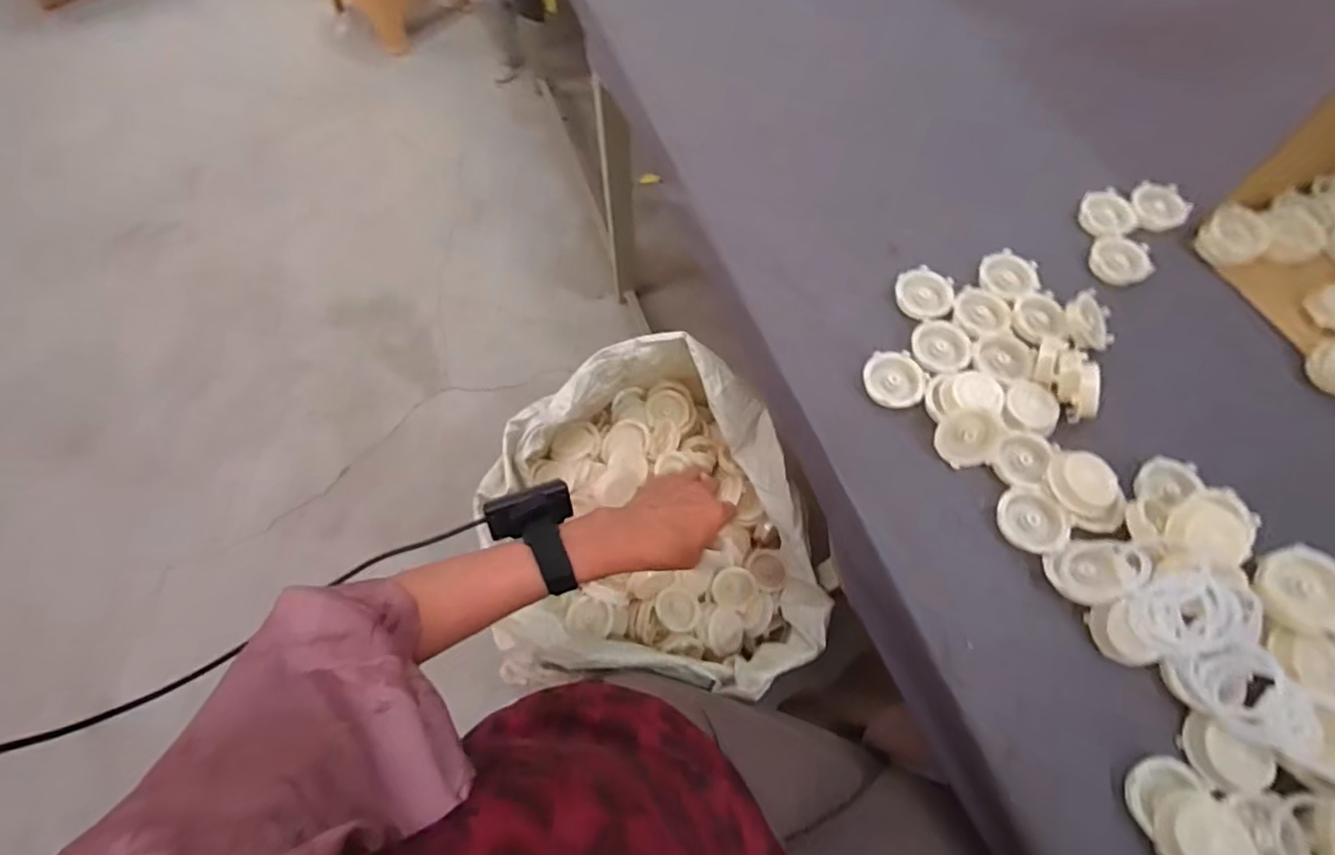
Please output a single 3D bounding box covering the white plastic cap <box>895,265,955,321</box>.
[{"bbox_3d":[0.269,-0.140,0.606,0.058,0.012,0.058,1,69,-2],"label":"white plastic cap"}]

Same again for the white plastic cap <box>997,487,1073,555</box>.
[{"bbox_3d":[0.321,0.083,0.508,0.054,0.018,0.054,14,69,3],"label":"white plastic cap"}]

